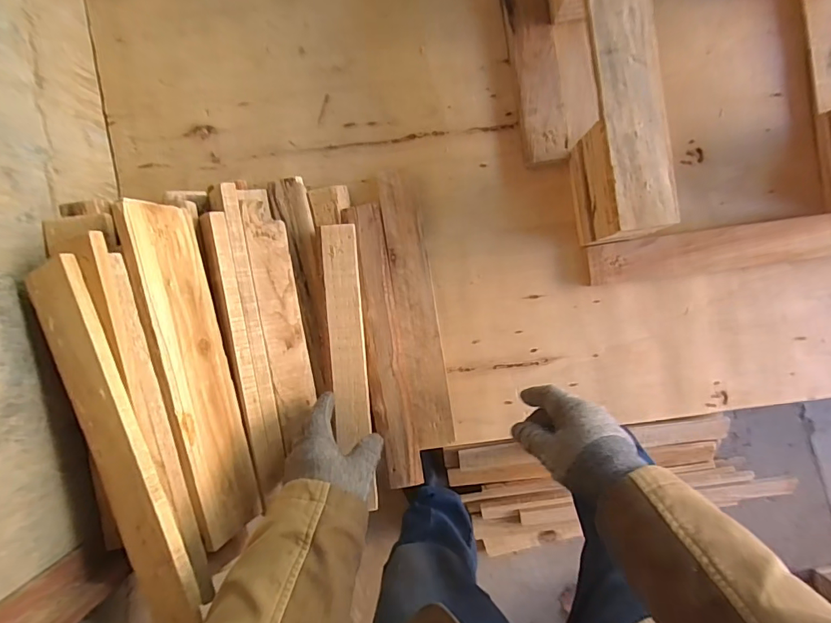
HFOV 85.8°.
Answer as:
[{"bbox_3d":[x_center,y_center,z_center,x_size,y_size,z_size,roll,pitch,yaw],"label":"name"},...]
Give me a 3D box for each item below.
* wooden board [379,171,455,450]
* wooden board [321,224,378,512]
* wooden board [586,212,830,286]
[{"bbox_3d":[0.001,-0.001,0.569,0.054,0.023,0.343,-9,91,4],"label":"wooden board"},{"bbox_3d":[-0.082,0.064,0.554,0.044,0.014,0.338,-5,90,4],"label":"wooden board"},{"bbox_3d":[0.383,-0.078,0.543,0.341,0.026,0.052,-8,91,4],"label":"wooden board"}]

